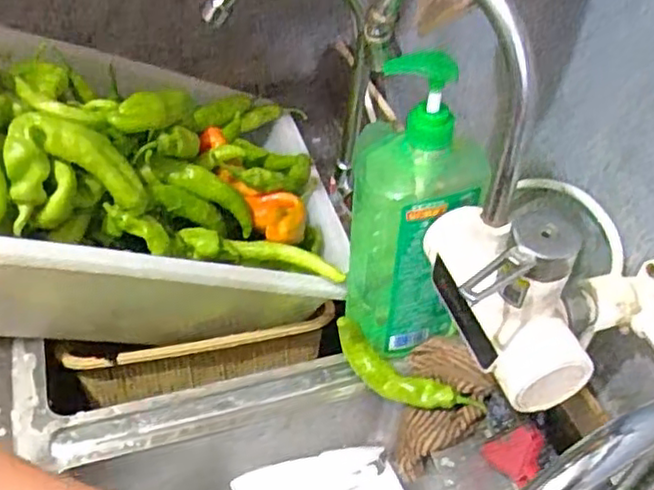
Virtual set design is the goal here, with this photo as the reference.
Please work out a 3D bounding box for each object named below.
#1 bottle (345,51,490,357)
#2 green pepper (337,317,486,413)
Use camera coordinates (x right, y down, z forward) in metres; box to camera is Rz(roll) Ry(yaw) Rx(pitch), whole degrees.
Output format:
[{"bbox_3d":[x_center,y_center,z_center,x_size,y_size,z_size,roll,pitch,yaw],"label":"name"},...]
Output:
[{"bbox_3d":[0.071,-0.029,0.580,0.096,0.270,0.080,3,44,-3],"label":"bottle"},{"bbox_3d":[0.072,0.116,0.612,0.138,0.060,0.027,19,45,13],"label":"green pepper"}]

